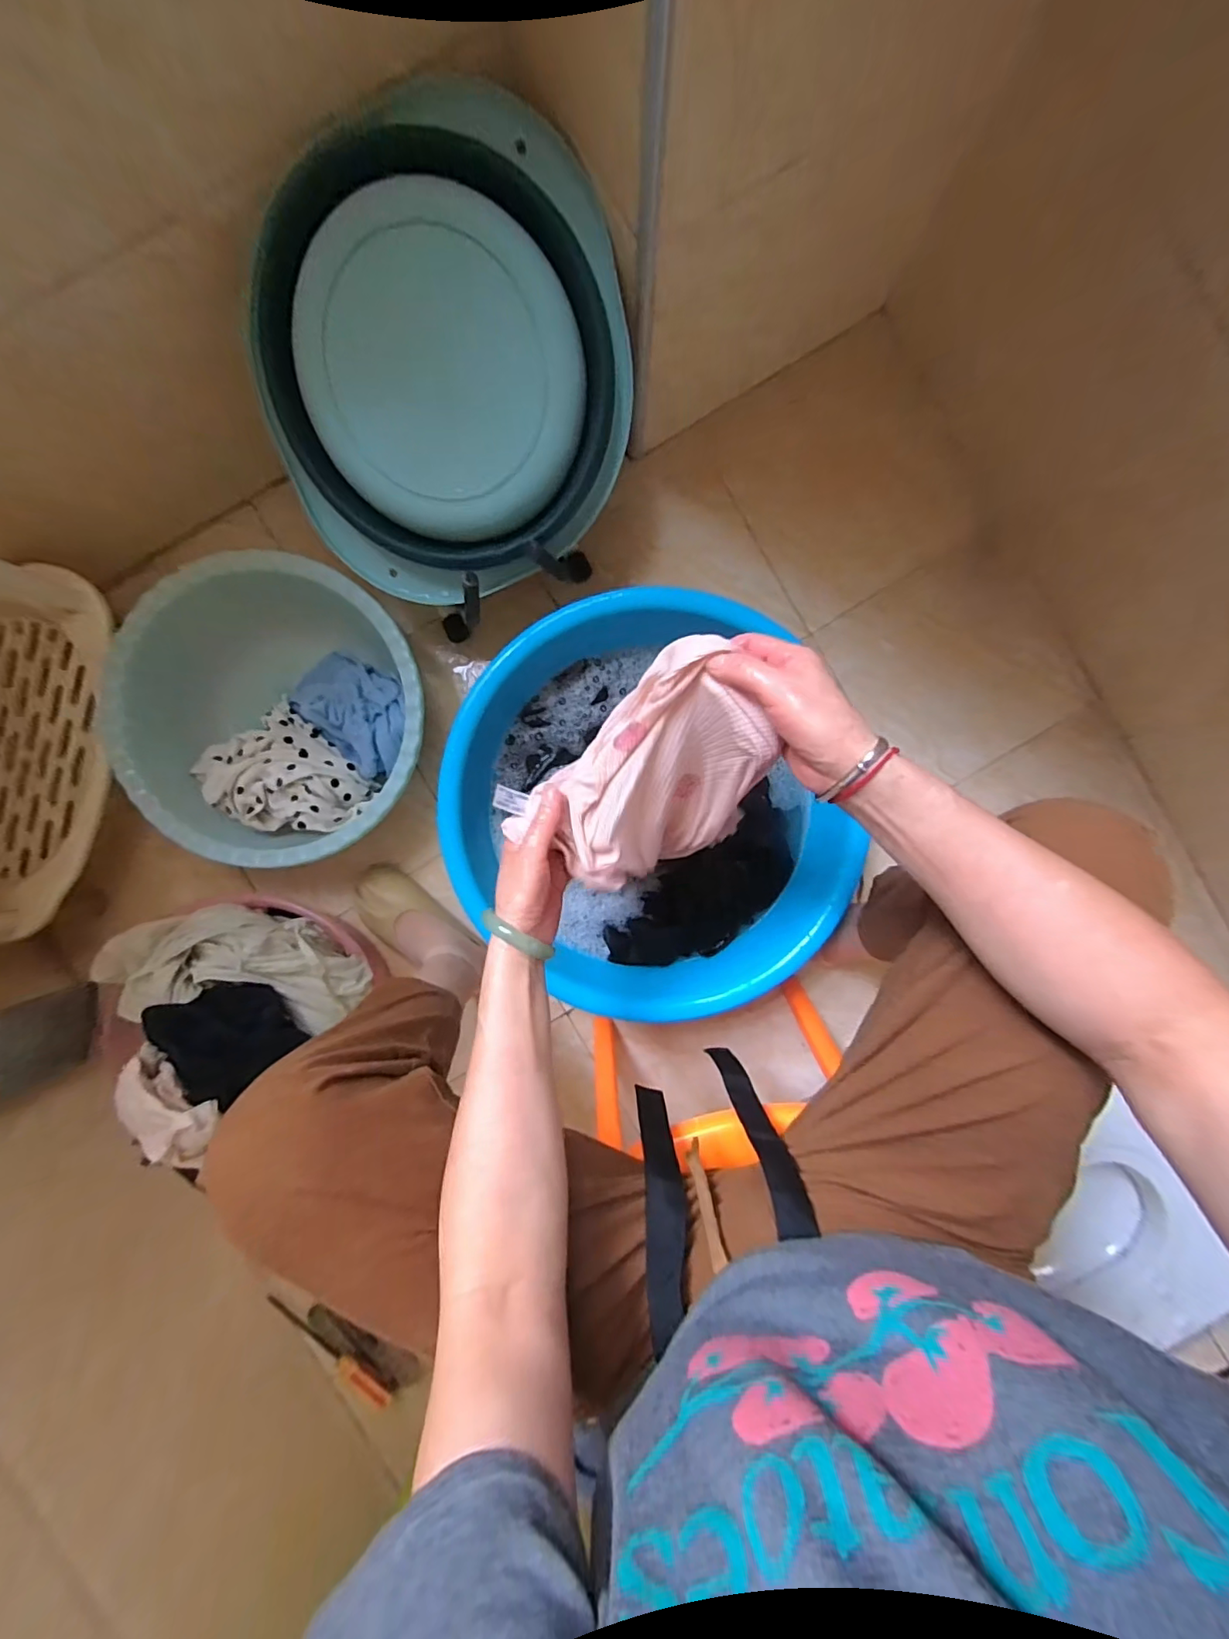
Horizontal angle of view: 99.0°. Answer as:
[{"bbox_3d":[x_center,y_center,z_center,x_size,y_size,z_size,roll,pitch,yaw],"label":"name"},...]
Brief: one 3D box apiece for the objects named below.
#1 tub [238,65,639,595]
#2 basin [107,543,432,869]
[{"bbox_3d":[-0.170,-0.439,0.534,0.389,0.090,0.389,-2,119,-4],"label":"tub"},{"bbox_3d":[-0.432,-0.136,0.699,0.370,0.113,0.364,0,92,0],"label":"basin"}]

